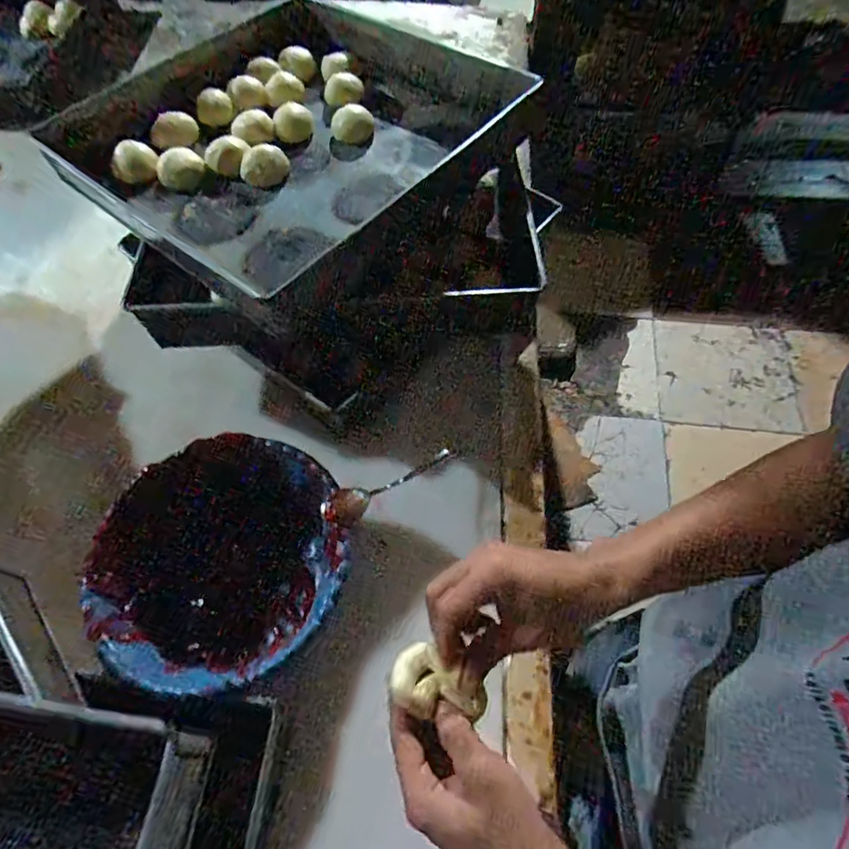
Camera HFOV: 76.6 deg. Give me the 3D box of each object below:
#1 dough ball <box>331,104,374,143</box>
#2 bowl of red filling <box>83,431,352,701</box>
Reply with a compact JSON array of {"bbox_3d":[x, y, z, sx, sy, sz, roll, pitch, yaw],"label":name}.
[{"bbox_3d":[-0.085,-0.355,0.636,0.049,0.027,0.044,-8,59,-3],"label":"dough ball"},{"bbox_3d":[-0.173,0.121,0.478,0.207,0.065,0.201,-1,59,2],"label":"bowl of red filling"}]

